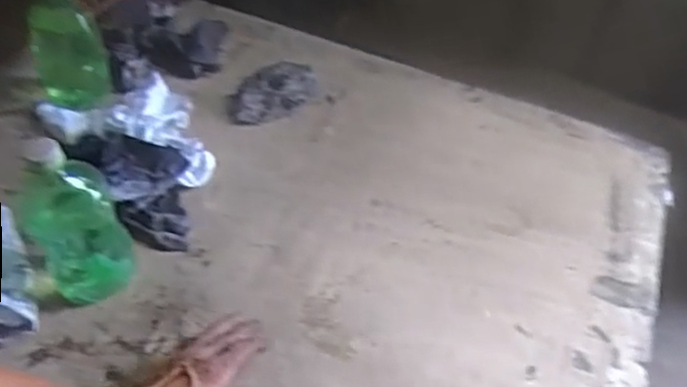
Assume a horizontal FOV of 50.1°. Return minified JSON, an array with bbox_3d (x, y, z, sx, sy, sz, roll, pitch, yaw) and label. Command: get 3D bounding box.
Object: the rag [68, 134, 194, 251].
[{"bbox_3d":[-0.250,-0.021,0.900,0.112,0.057,0.220,-23,50,-28],"label":"rag"}]

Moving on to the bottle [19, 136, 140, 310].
[{"bbox_3d":[-0.268,0.036,0.749,0.088,0.168,0.071,-11,46,-18],"label":"bottle"}]

